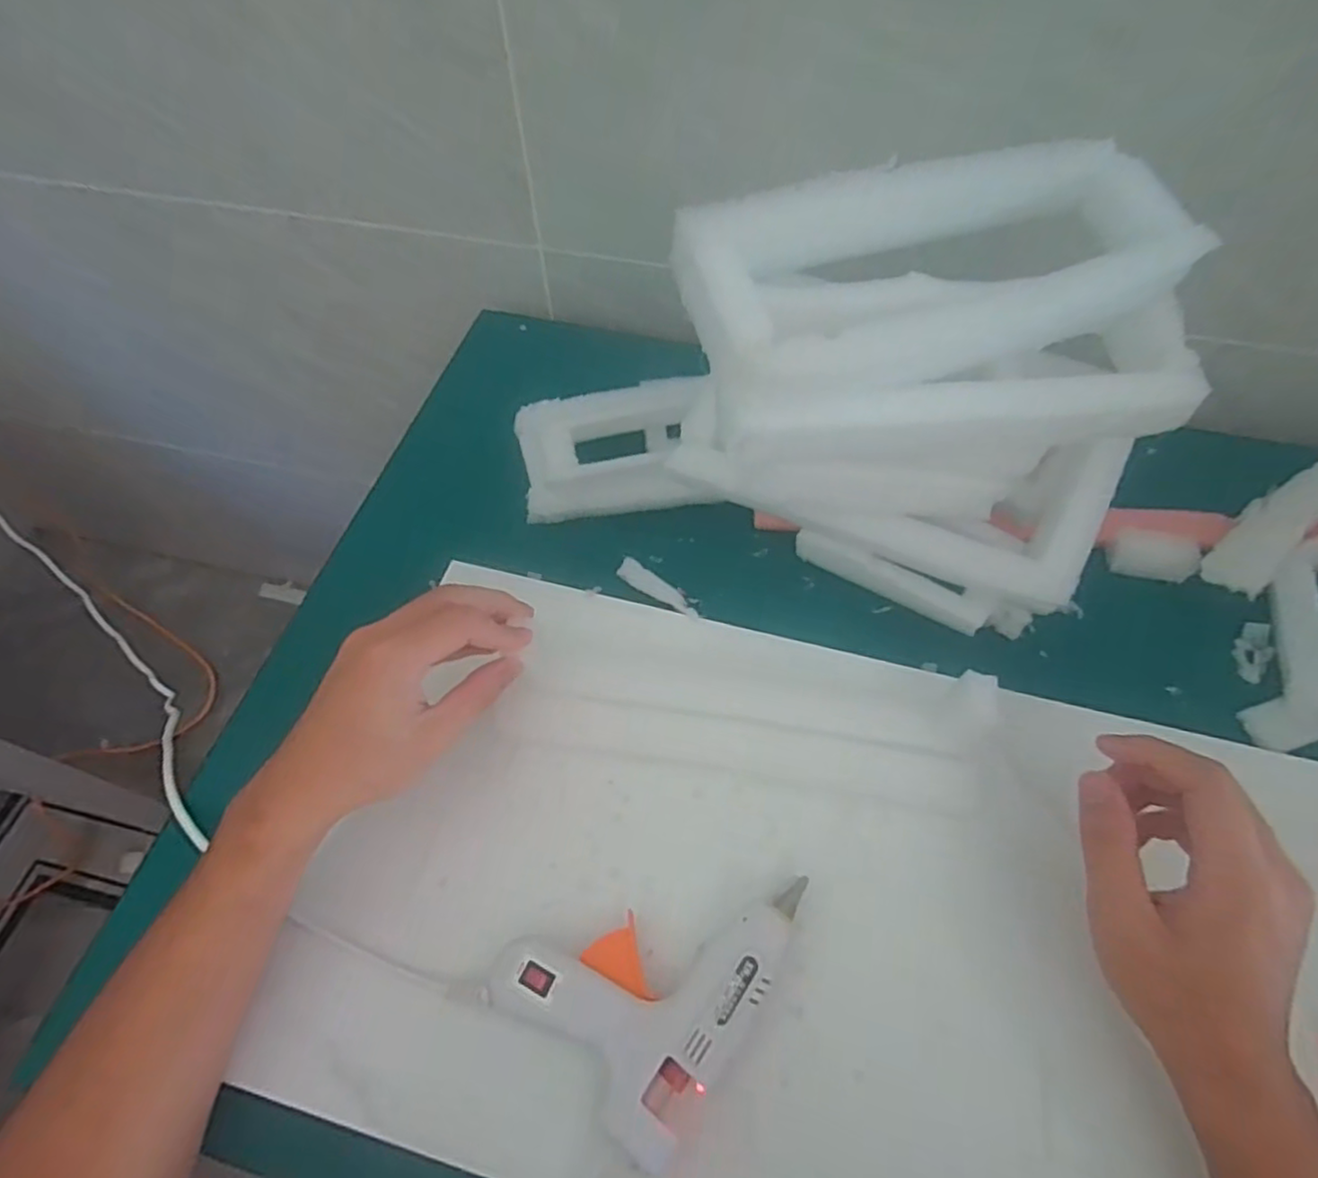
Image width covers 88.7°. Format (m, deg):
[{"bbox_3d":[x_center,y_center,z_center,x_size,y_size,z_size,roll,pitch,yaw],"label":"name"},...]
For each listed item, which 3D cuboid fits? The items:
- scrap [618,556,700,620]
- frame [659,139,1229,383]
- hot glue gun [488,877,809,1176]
[{"bbox_3d":[0.000,0.000,0.454,0.066,0.008,0.015,33,65,18],"label":"scrap"},{"bbox_3d":[0.137,-0.161,0.331,0.254,0.047,0.100,-16,61,-9],"label":"frame"},{"bbox_3d":[-0.001,0.179,0.332,0.108,0.025,0.130,35,65,19],"label":"hot glue gun"}]

